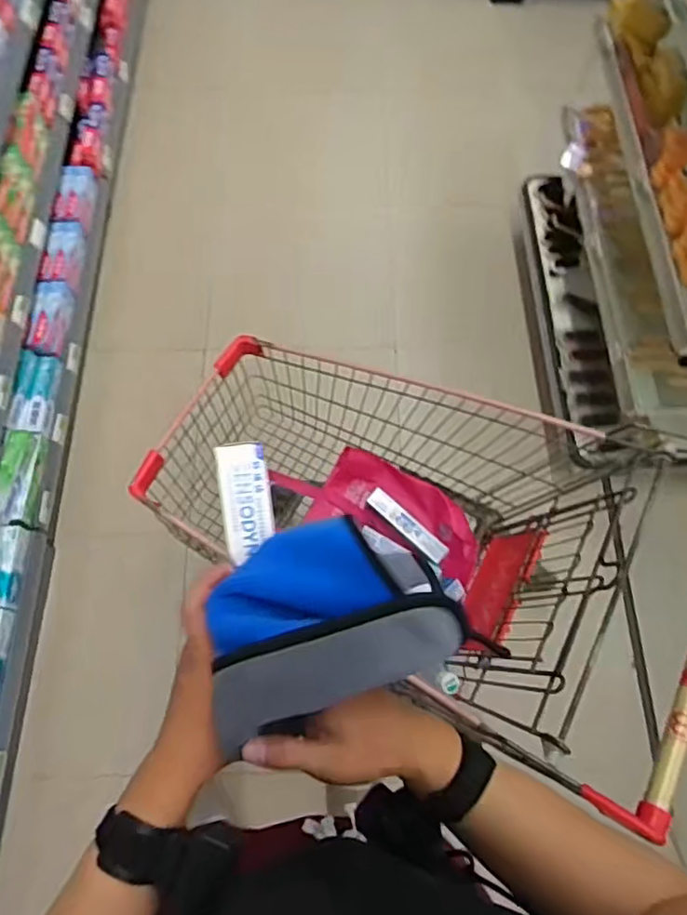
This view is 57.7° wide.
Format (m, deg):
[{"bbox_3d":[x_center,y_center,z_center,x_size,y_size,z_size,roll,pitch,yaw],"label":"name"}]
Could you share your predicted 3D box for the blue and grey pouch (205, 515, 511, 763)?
[{"bbox_3d":[-0.017,0.110,0.432,0.171,0.044,0.130,-26,70,-11],"label":"blue and grey pouch"}]

